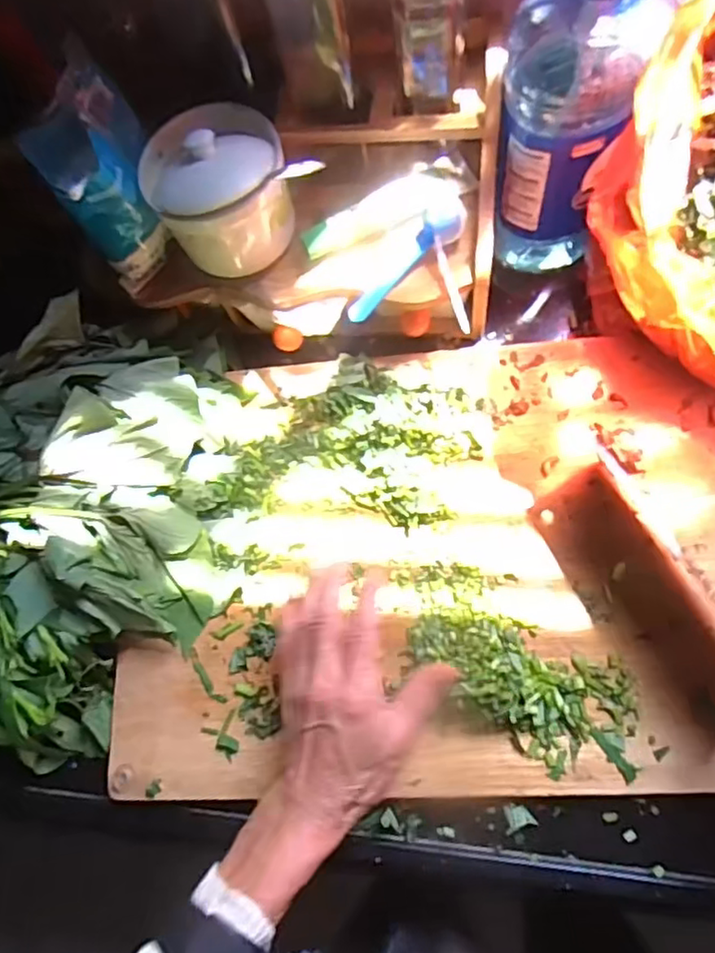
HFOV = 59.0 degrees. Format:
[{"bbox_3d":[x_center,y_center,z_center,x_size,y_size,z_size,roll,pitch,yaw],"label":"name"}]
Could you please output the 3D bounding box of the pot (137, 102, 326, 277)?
[{"bbox_3d":[-0.096,-0.213,0.467,0.107,0.094,0.077,-25,70,-1],"label":"pot"}]

